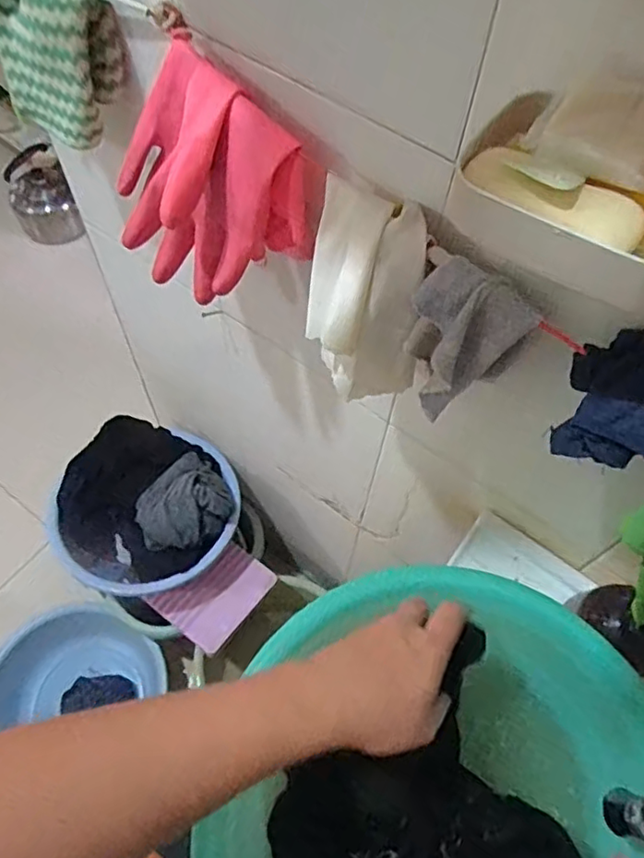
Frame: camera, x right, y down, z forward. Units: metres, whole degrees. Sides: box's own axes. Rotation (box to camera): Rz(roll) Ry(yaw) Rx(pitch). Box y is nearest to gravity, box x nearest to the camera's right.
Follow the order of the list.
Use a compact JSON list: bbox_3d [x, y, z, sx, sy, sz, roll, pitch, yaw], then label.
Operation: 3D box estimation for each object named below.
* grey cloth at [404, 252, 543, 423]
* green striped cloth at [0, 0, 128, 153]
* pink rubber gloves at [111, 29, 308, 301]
[{"bbox_3d":[0.100,-0.056,0.439,0.082,0.122,0.052,22,62,10],"label":"grey cloth"},{"bbox_3d":[-0.233,-0.326,0.526,0.123,0.135,0.056,30,64,14],"label":"green striped cloth"},{"bbox_3d":[-0.095,-0.188,0.488,0.160,0.150,0.093,38,66,18],"label":"pink rubber gloves"}]

